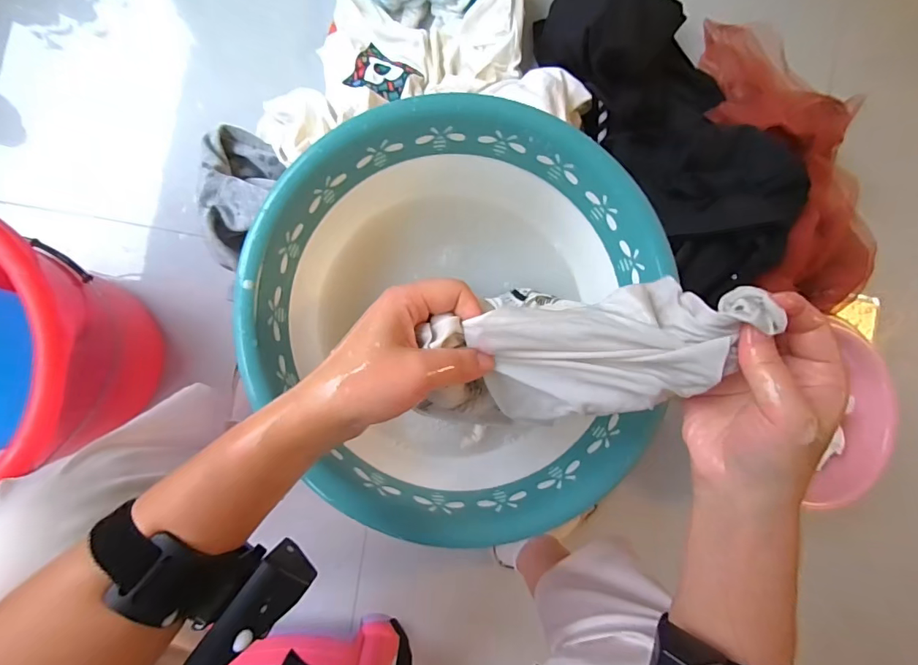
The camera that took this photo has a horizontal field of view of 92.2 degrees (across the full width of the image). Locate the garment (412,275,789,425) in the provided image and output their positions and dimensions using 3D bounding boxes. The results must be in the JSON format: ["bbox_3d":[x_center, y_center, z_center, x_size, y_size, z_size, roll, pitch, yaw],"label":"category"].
[{"bbox_3d":[0.075,0.012,0.268,0.185,0.051,0.079,-11,90,11],"label":"garment"}]

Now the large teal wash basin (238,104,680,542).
[{"bbox_3d":[-0.003,-0.010,0.418,0.343,0.115,0.360,0,88,-9],"label":"large teal wash basin"}]

